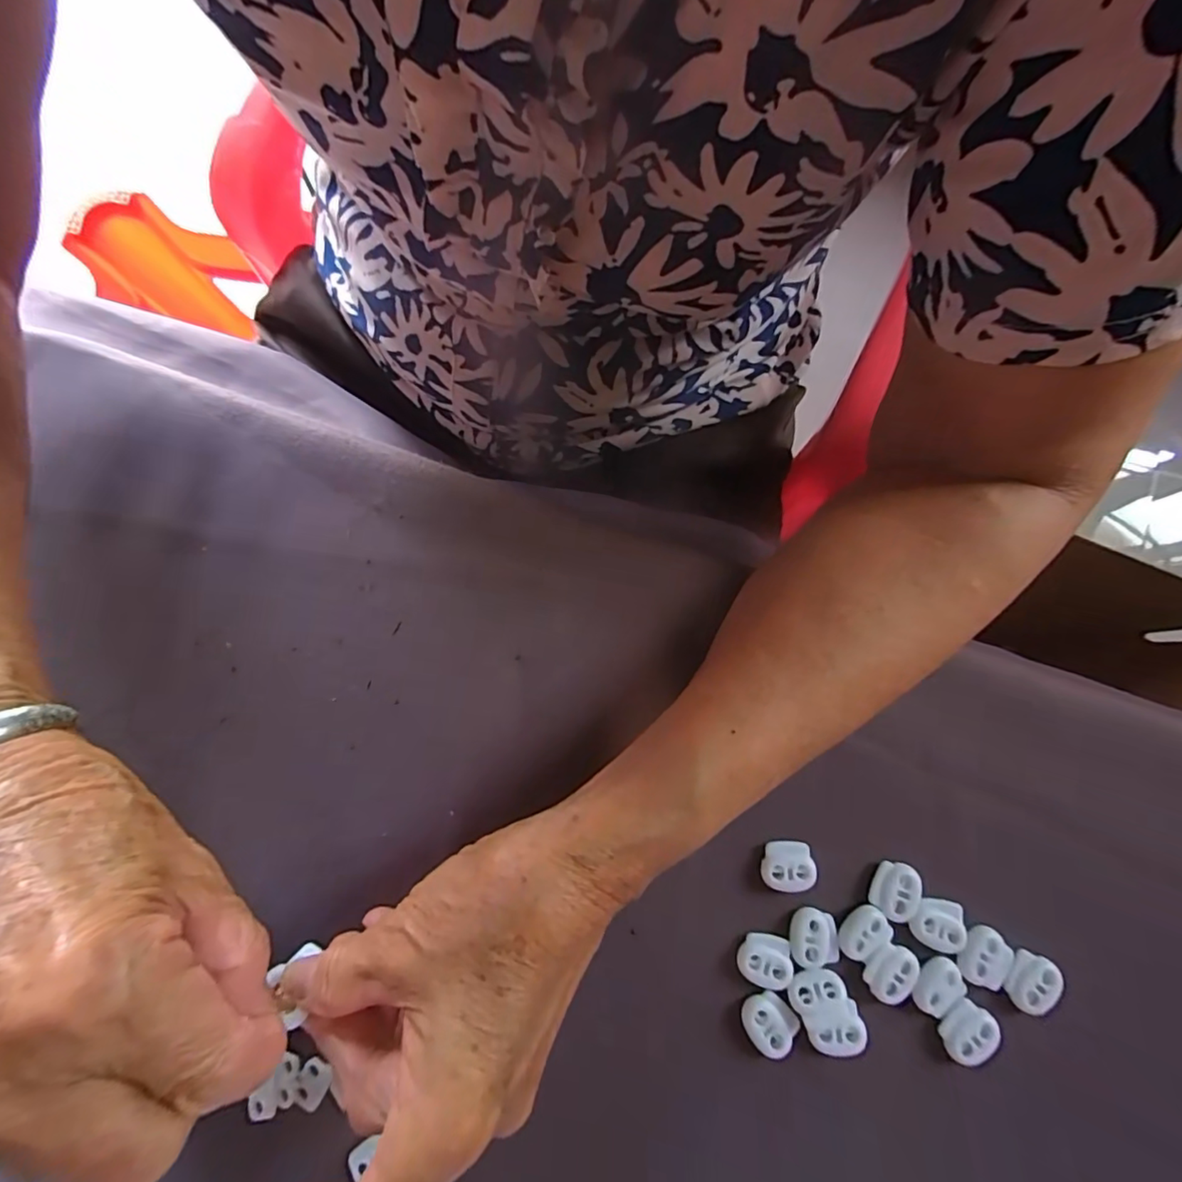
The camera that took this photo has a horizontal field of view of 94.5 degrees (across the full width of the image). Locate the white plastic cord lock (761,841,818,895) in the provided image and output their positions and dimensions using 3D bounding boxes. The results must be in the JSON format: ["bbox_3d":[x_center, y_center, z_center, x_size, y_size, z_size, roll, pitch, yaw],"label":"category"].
[{"bbox_3d":[0.083,0.116,0.230,0.021,0.005,0.020,8,80,2],"label":"white plastic cord lock"}]

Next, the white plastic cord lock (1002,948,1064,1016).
[{"bbox_3d":[0.178,0.157,0.219,0.017,0.005,0.022,37,82,6],"label":"white plastic cord lock"}]

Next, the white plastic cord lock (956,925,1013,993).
[{"bbox_3d":[0.161,0.150,0.224,0.020,0.004,0.022,28,81,5],"label":"white plastic cord lock"}]

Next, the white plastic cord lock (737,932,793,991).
[{"bbox_3d":[0.072,0.151,0.224,0.021,0.005,0.020,17,80,3],"label":"white plastic cord lock"}]

